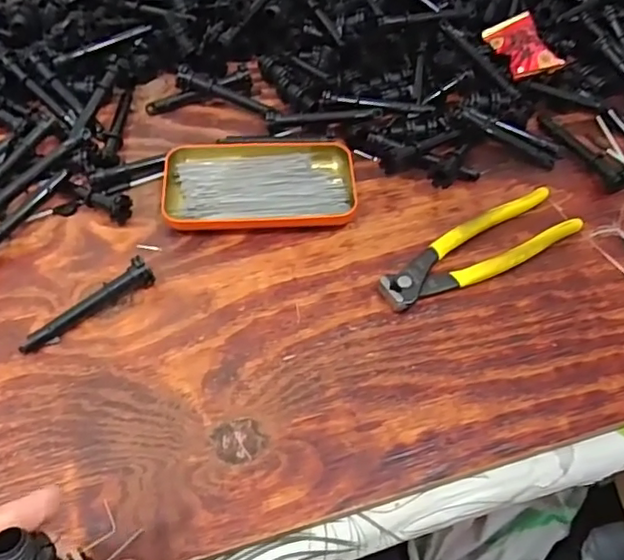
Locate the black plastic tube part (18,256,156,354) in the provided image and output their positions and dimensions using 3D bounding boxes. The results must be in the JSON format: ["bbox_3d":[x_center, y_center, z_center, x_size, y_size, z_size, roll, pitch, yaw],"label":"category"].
[{"bbox_3d":[-0.147,0.017,0.387,0.092,0.018,0.014,-33,64,-22],"label":"black plastic tube part"}]

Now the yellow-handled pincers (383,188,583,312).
[{"bbox_3d":[0.121,-0.023,0.430,0.161,0.017,0.047,-25,61,-18],"label":"yellow-handled pincers"}]

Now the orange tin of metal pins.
[{"bbox_3d":[-0.040,-0.075,0.451,0.140,0.016,0.081,-1,57,-3],"label":"orange tin of metal pins"}]

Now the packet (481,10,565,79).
[{"bbox_3d":[0.189,-0.213,0.533,0.045,0.016,0.067,-19,60,-15],"label":"packet"}]

